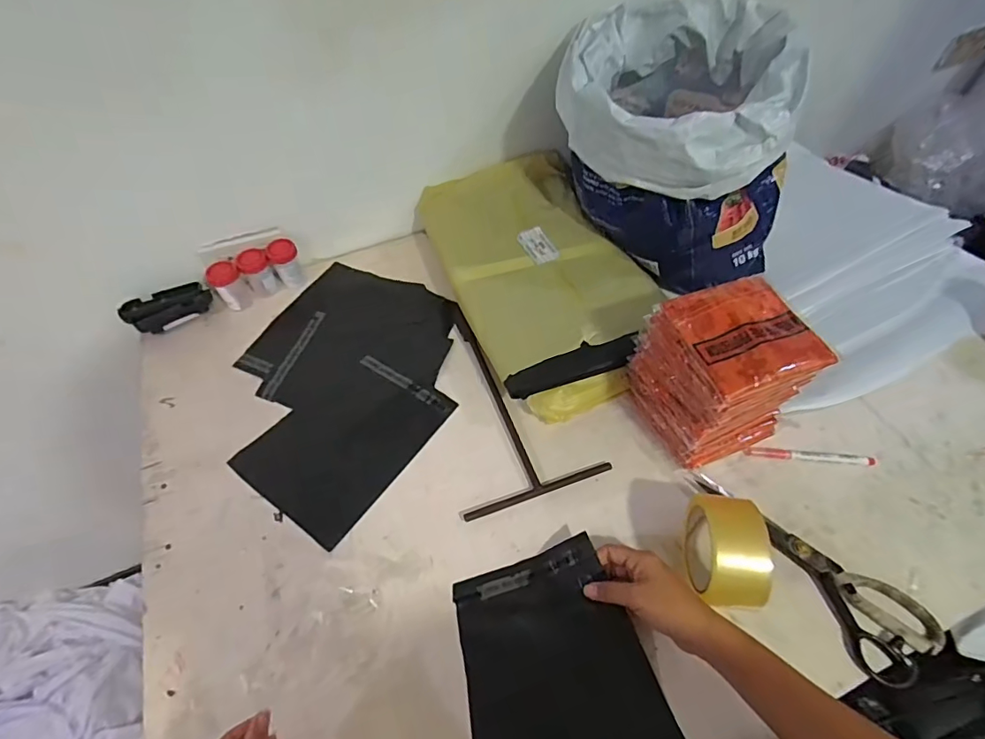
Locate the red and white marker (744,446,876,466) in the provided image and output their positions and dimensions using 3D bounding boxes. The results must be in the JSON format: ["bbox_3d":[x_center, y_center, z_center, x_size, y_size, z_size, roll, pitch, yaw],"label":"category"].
[{"bbox_3d":[0.374,0.102,0.587,0.144,0.008,0.014,4,54,5],"label":"red and white marker"}]

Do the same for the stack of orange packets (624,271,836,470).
[{"bbox_3d":[0.256,0.010,0.568,0.136,0.169,0.127,-18,55,-11],"label":"stack of orange packets"}]

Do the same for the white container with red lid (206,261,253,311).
[{"bbox_3d":[-0.390,-0.124,0.736,0.041,0.068,0.038,-33,59,-20],"label":"white container with red lid"}]

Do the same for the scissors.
[{"bbox_3d":[0.330,0.194,0.524,0.089,0.017,0.253,-30,58,-19],"label":"scissors"}]

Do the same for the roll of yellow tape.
[{"bbox_3d":[0.223,0.183,0.485,0.056,0.097,0.098,2,54,3],"label":"roll of yellow tape"}]

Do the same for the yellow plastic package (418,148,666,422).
[{"bbox_3d":[0.071,-0.143,0.732,0.259,0.096,0.427,-19,55,-12],"label":"yellow plastic package"}]

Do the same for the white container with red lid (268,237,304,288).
[{"bbox_3d":[-0.317,-0.167,0.764,0.041,0.071,0.040,-28,58,-18],"label":"white container with red lid"}]

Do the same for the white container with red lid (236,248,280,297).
[{"bbox_3d":[-0.356,-0.146,0.757,0.041,0.066,0.046,-28,58,-18],"label":"white container with red lid"}]

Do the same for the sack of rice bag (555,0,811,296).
[{"bbox_3d":[0.254,-0.326,0.699,0.307,0.251,0.327,9,55,8],"label":"sack of rice bag"}]

